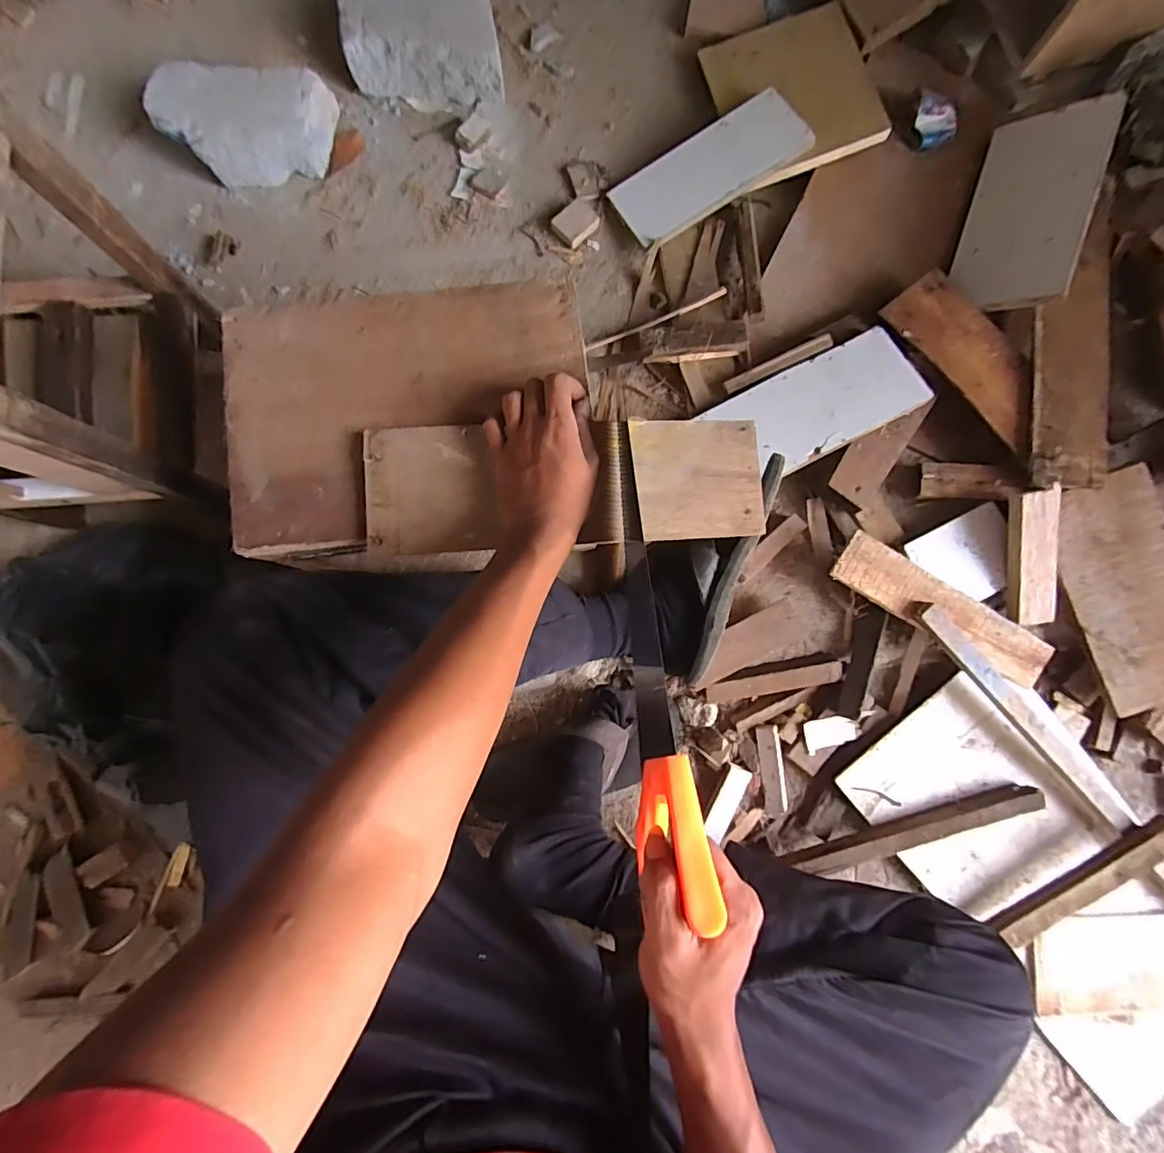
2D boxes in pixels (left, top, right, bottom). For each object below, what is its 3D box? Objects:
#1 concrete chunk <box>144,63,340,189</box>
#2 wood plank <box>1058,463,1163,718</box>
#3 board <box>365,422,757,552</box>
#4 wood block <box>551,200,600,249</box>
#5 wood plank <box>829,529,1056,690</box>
[{"bbox_3d":[-0.433,-0.584,0.700,0.221,0.090,0.104,-17,86,-3],"label":"concrete chunk"},{"bbox_3d":[0.678,0.022,0.657,0.130,0.021,0.289,-22,95,10],"label":"wood plank"},{"bbox_3d":[-0.013,-0.080,0.469,0.338,0.013,0.106,-2,85,-3],"label":"board"},{"bbox_3d":[-0.008,-0.483,0.738,0.057,0.011,0.048,-44,87,-4],"label":"wood block"},{"bbox_3d":[0.441,0.040,0.655,0.284,0.020,0.069,28,85,-4],"label":"wood plank"}]

